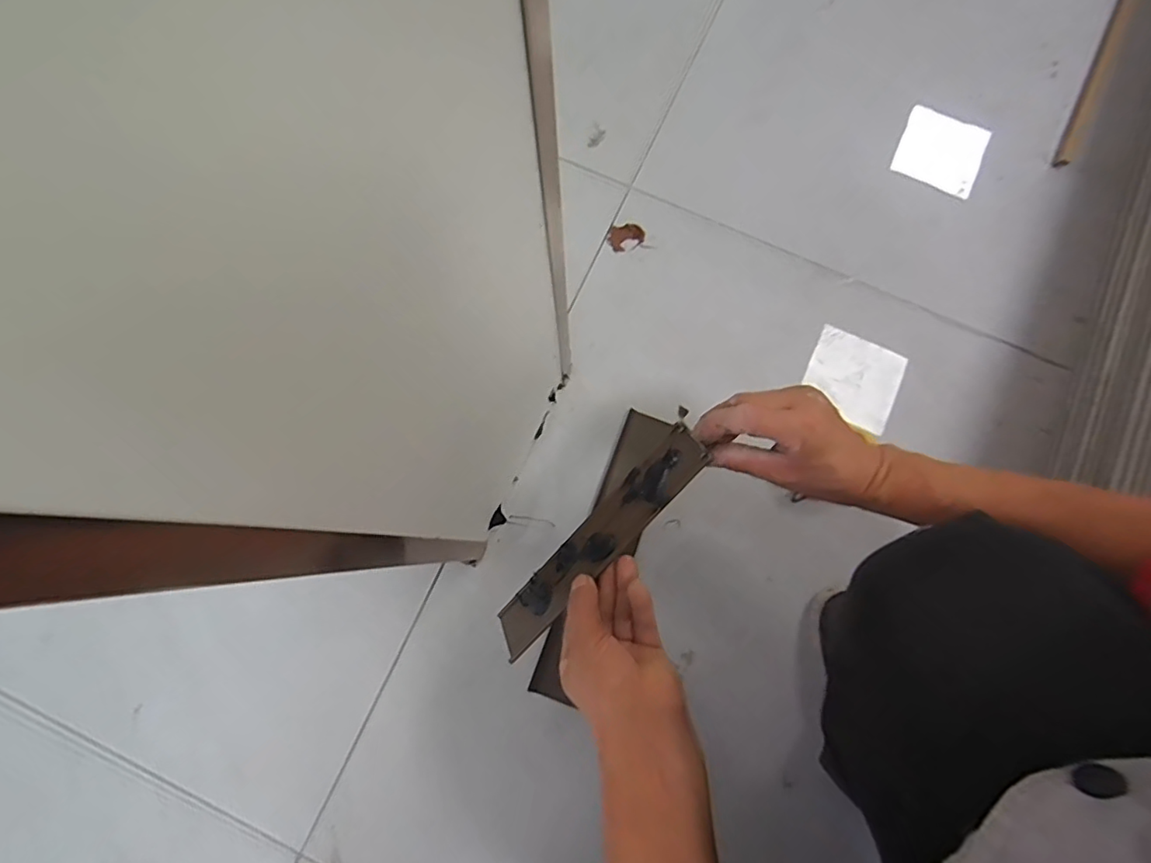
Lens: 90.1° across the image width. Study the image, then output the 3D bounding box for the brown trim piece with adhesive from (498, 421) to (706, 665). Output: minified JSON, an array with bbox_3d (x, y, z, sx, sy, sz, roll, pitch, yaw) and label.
[{"bbox_3d":[0.016,0.089,0.468,0.229,0.011,0.052,-49,40,14],"label":"brown trim piece with adhesive"}]

